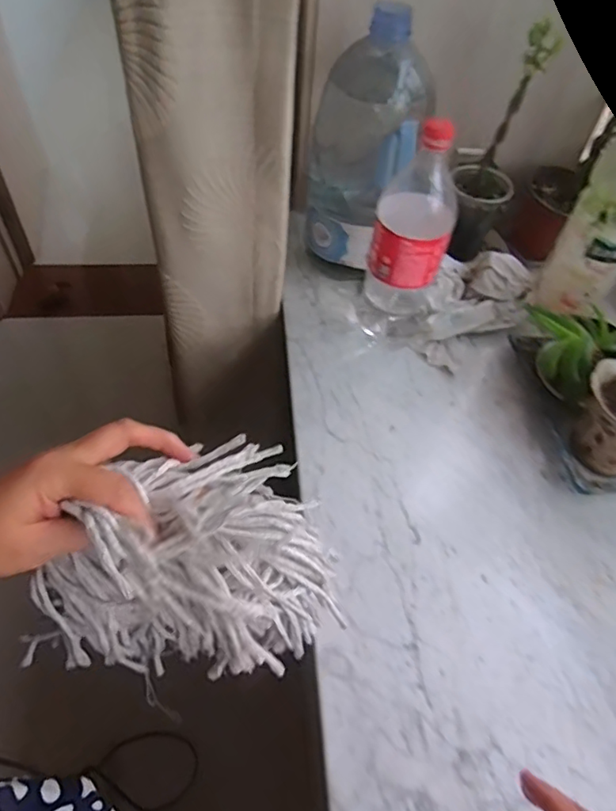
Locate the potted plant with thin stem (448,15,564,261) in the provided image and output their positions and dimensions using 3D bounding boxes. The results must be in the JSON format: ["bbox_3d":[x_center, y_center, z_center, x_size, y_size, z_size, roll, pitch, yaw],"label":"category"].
[{"bbox_3d":[0.237,-0.339,0.761,0.092,0.285,0.098,27,50,18],"label":"potted plant with thin stem"}]

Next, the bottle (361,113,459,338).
[{"bbox_3d":[0.118,-0.189,0.672,0.082,0.294,0.088,12,47,4],"label":"bottle"}]

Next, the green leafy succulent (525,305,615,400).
[{"bbox_3d":[0.326,-0.057,0.704,0.114,0.105,0.095,-28,56,-28],"label":"green leafy succulent"}]

